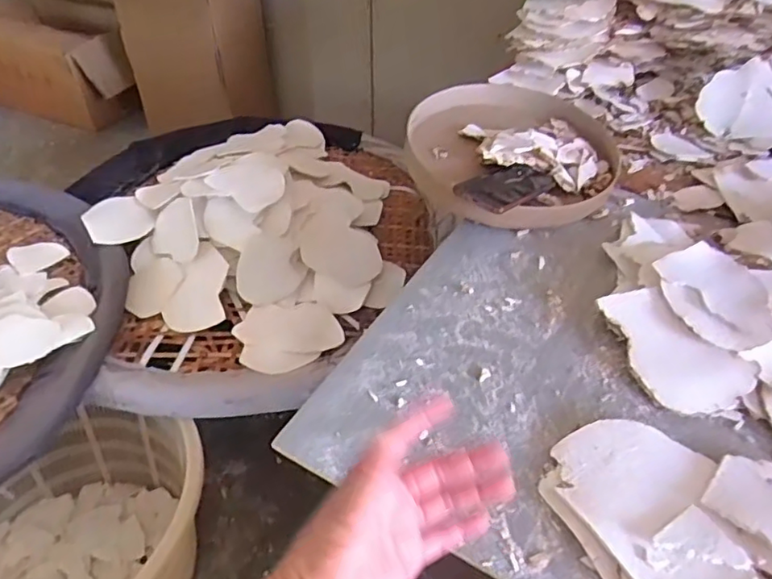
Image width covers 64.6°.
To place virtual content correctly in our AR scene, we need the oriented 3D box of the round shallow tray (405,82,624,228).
[{"bbox_3d":[0.178,-0.201,0.885,0.325,0.065,0.313,0,43,0],"label":"round shallow tray"}]

